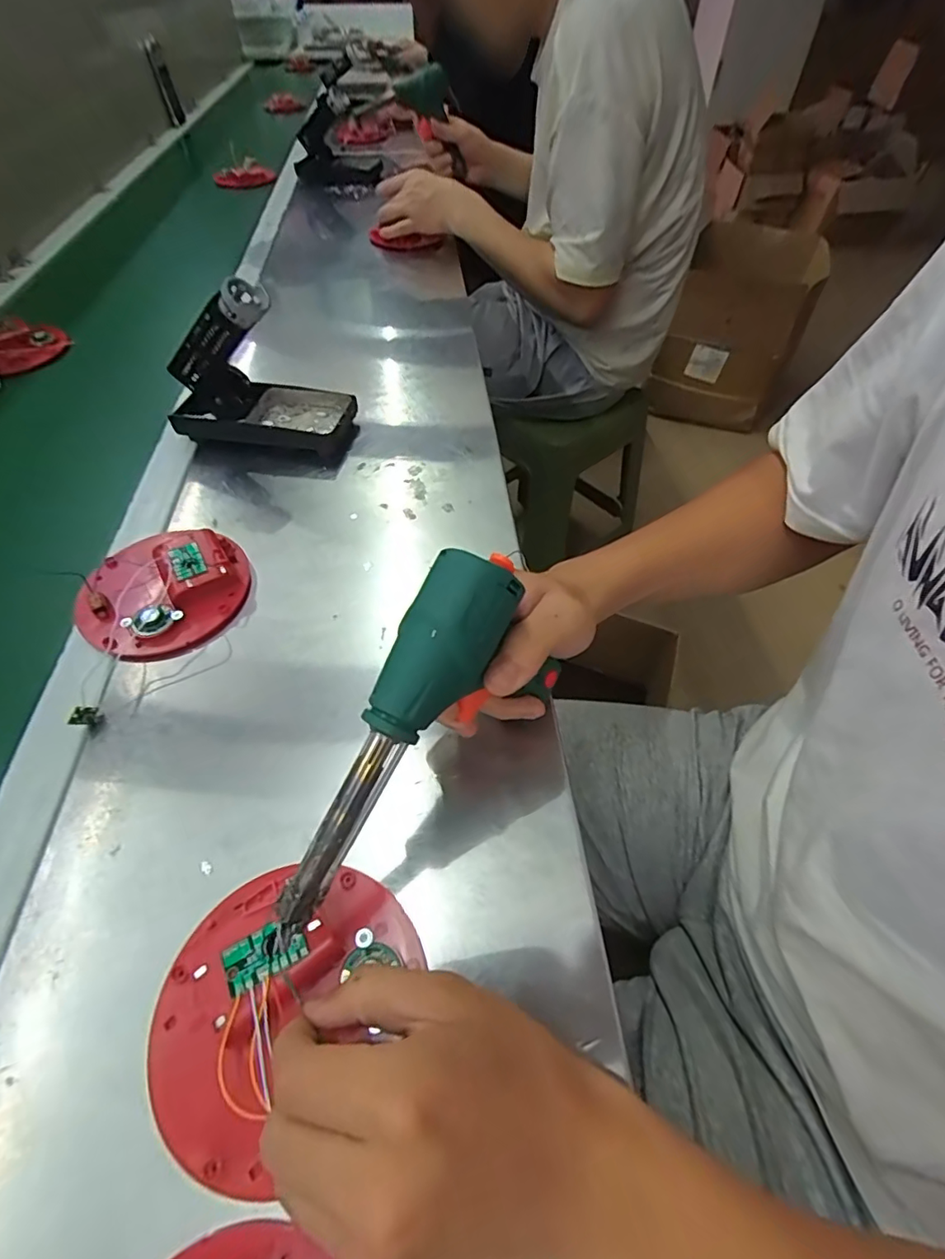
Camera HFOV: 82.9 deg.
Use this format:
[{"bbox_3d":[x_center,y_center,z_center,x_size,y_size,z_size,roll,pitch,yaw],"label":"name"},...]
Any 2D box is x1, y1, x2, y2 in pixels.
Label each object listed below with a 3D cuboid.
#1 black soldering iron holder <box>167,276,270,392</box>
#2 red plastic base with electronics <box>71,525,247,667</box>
[{"bbox_3d":[-0.228,-0.260,0.472,0.128,0.034,0.030,-27,46,30],"label":"black soldering iron holder"},{"bbox_3d":[-0.232,-0.032,0.395,0.119,0.030,0.114,0,53,0],"label":"red plastic base with electronics"}]

